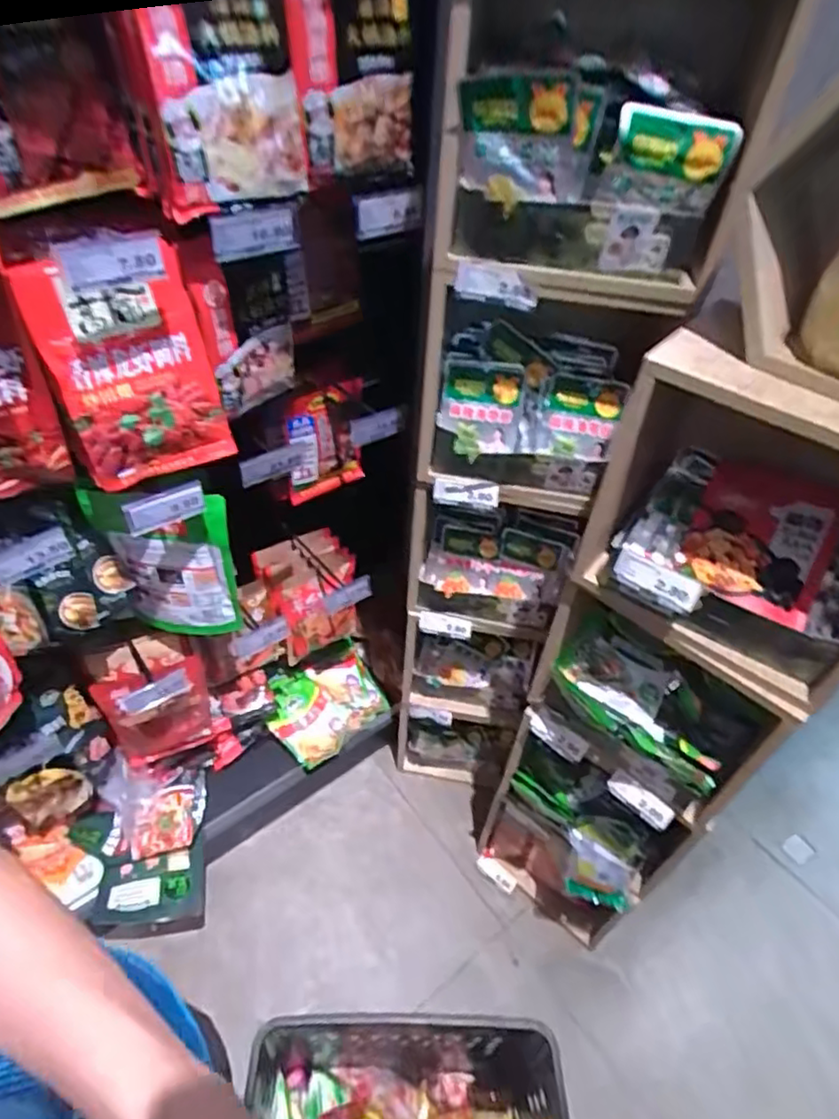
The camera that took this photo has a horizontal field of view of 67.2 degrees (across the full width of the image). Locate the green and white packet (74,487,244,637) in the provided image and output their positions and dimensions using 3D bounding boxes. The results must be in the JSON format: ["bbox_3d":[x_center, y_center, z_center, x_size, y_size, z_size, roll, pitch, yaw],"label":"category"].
[{"bbox_3d":[-0.386,0.008,0.993,0.200,0.294,0.036,7,45,2],"label":"green and white packet"}]

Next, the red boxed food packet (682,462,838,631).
[{"bbox_3d":[0.389,-0.024,0.723,0.147,0.026,0.181,26,72,24],"label":"red boxed food packet"}]

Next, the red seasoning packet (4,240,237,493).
[{"bbox_3d":[-0.340,-0.219,0.758,0.176,0.259,0.046,-22,37,-19],"label":"red seasoning packet"}]

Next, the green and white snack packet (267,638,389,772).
[{"bbox_3d":[-0.214,0.335,1.493,0.276,0.029,0.219,-27,69,-35],"label":"green and white snack packet"}]

